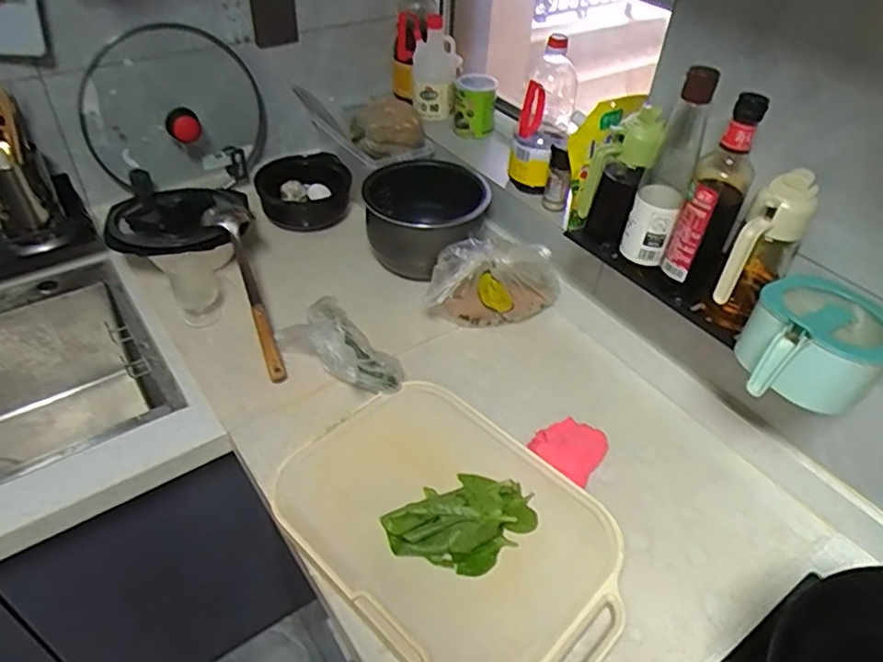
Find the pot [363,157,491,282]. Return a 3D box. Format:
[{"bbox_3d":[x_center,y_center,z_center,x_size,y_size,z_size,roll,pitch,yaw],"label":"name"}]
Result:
[{"bbox_3d":[-0.030,-0.205,1.153,0.220,0.128,0.224,2,43,-2],"label":"pot"}]

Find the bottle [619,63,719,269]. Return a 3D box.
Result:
[{"bbox_3d":[0.278,-0.198,0.767,0.062,0.231,0.076,20,45,17],"label":"bottle"}]

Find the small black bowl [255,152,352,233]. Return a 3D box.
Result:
[{"bbox_3d":[-0.276,-0.282,1.262,0.182,0.087,0.148,-7,44,-11],"label":"small black bowl"}]

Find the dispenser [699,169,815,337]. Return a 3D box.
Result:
[{"bbox_3d":[0.353,-0.076,0.713,0.069,0.195,0.085,31,49,27],"label":"dispenser"}]

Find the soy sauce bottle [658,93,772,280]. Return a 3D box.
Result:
[{"bbox_3d":[0.320,-0.159,0.730,0.065,0.219,0.064,20,45,17],"label":"soy sauce bottle"}]

